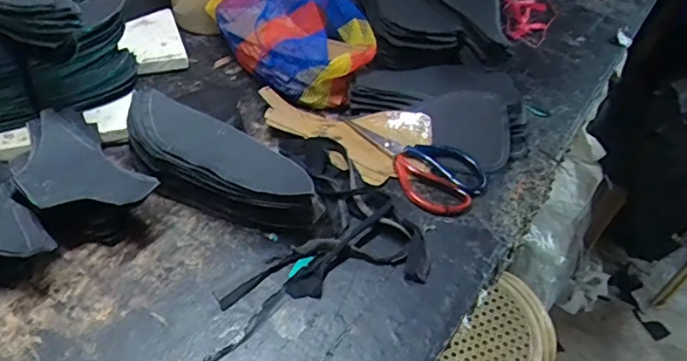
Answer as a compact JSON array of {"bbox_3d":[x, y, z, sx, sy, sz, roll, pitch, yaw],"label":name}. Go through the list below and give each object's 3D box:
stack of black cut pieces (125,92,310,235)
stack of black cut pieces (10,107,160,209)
[{"bbox_3d":[-0.130,-0.011,0.539,0.223,0.076,0.076,25,47,17],"label":"stack of black cut pieces"},{"bbox_3d":[-0.266,-0.004,0.514,0.100,0.074,0.170,-27,54,-30],"label":"stack of black cut pieces"}]

